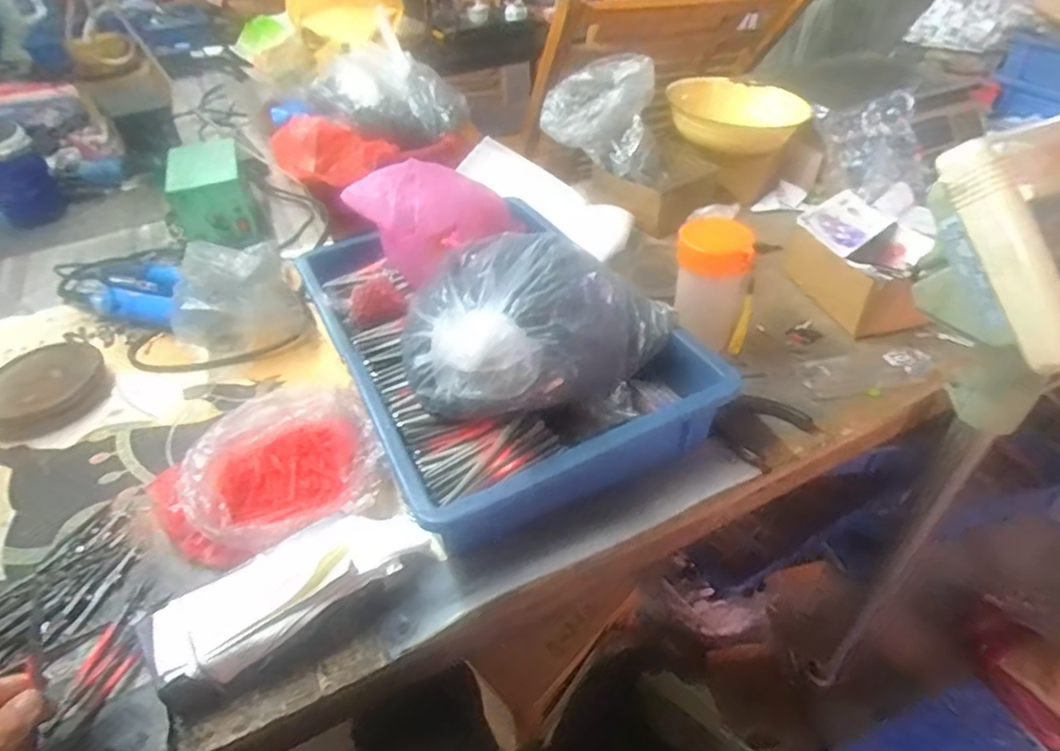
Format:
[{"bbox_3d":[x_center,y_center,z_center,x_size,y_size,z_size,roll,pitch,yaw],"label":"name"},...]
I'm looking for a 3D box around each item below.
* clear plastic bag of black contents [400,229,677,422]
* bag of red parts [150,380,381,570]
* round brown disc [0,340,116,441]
[{"bbox_3d":[-0.011,-0.051,0.546,0.187,0.085,0.211,30,50,31],"label":"clear plastic bag of black contents"},{"bbox_3d":[-0.208,0.078,0.504,0.169,0.079,0.123,-24,46,-22],"label":"bag of red parts"},{"bbox_3d":[-0.498,0.010,0.644,0.118,0.018,0.120,-29,48,-27],"label":"round brown disc"}]

